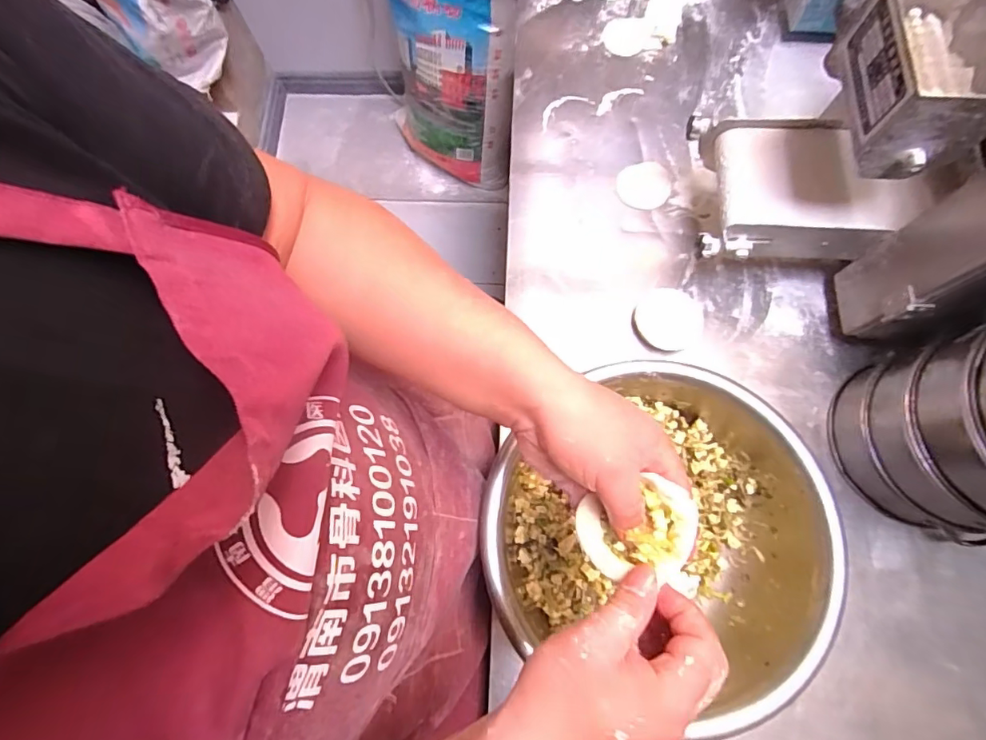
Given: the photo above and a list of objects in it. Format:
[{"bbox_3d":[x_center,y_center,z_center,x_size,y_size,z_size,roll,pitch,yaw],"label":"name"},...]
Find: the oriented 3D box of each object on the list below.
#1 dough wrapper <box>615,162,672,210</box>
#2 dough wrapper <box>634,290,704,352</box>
[{"bbox_3d":[0.206,-0.252,0.675,0.069,0.004,0.070,0,75,2],"label":"dough wrapper"},{"bbox_3d":[0.221,-0.061,0.613,0.083,0.012,0.079,0,71,1],"label":"dough wrapper"}]

